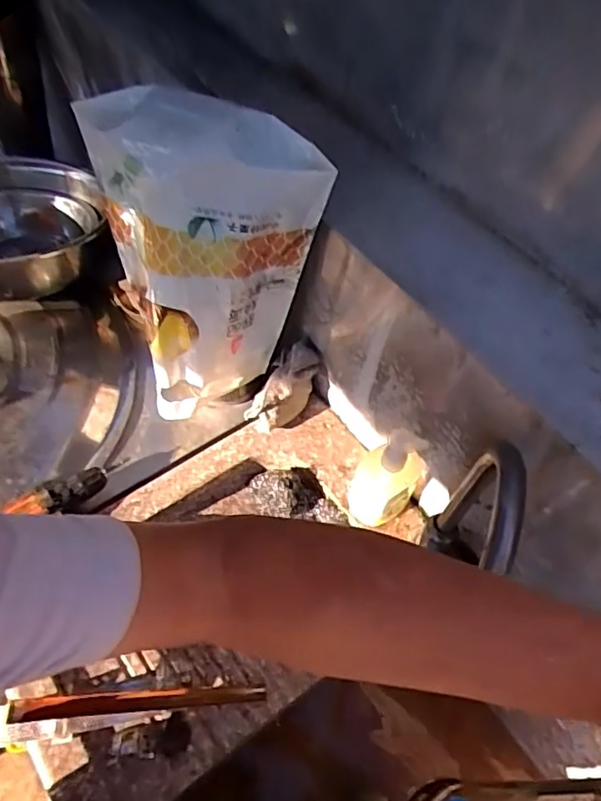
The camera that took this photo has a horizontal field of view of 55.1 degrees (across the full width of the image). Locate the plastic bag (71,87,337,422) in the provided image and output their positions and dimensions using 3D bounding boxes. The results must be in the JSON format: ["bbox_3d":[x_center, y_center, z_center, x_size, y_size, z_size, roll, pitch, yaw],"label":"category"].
[{"bbox_3d":[-0.103,-0.138,0.672,0.230,0.391,0.120,-4,53,-7],"label":"plastic bag"}]

